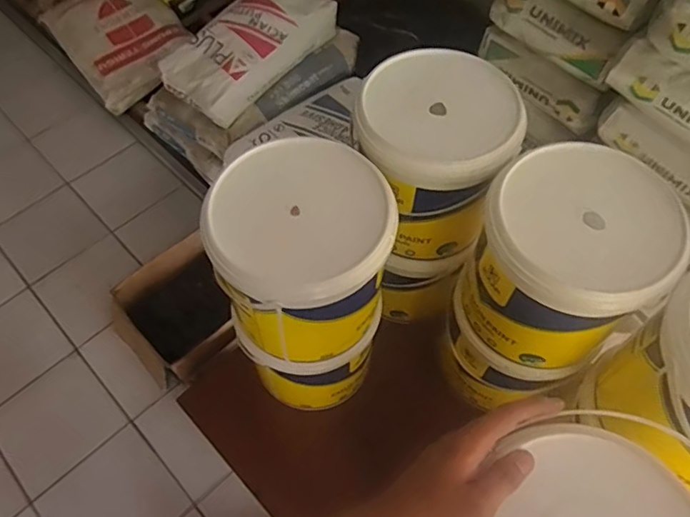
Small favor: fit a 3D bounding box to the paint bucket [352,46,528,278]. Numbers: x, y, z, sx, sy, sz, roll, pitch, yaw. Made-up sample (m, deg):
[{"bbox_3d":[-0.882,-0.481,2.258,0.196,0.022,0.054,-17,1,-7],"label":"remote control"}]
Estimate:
[{"bbox_3d":[0.100,-0.110,0.665,0.166,0.203,0.168,0,59,0],"label":"paint bucket"}]

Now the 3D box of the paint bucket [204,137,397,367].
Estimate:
[{"bbox_3d":[-0.041,0.008,0.588,0.170,0.208,0.156,0,59,0],"label":"paint bucket"}]

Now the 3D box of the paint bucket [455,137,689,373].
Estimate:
[{"bbox_3d":[0.230,0.007,0.590,0.172,0.187,0.176,0,59,0],"label":"paint bucket"}]

